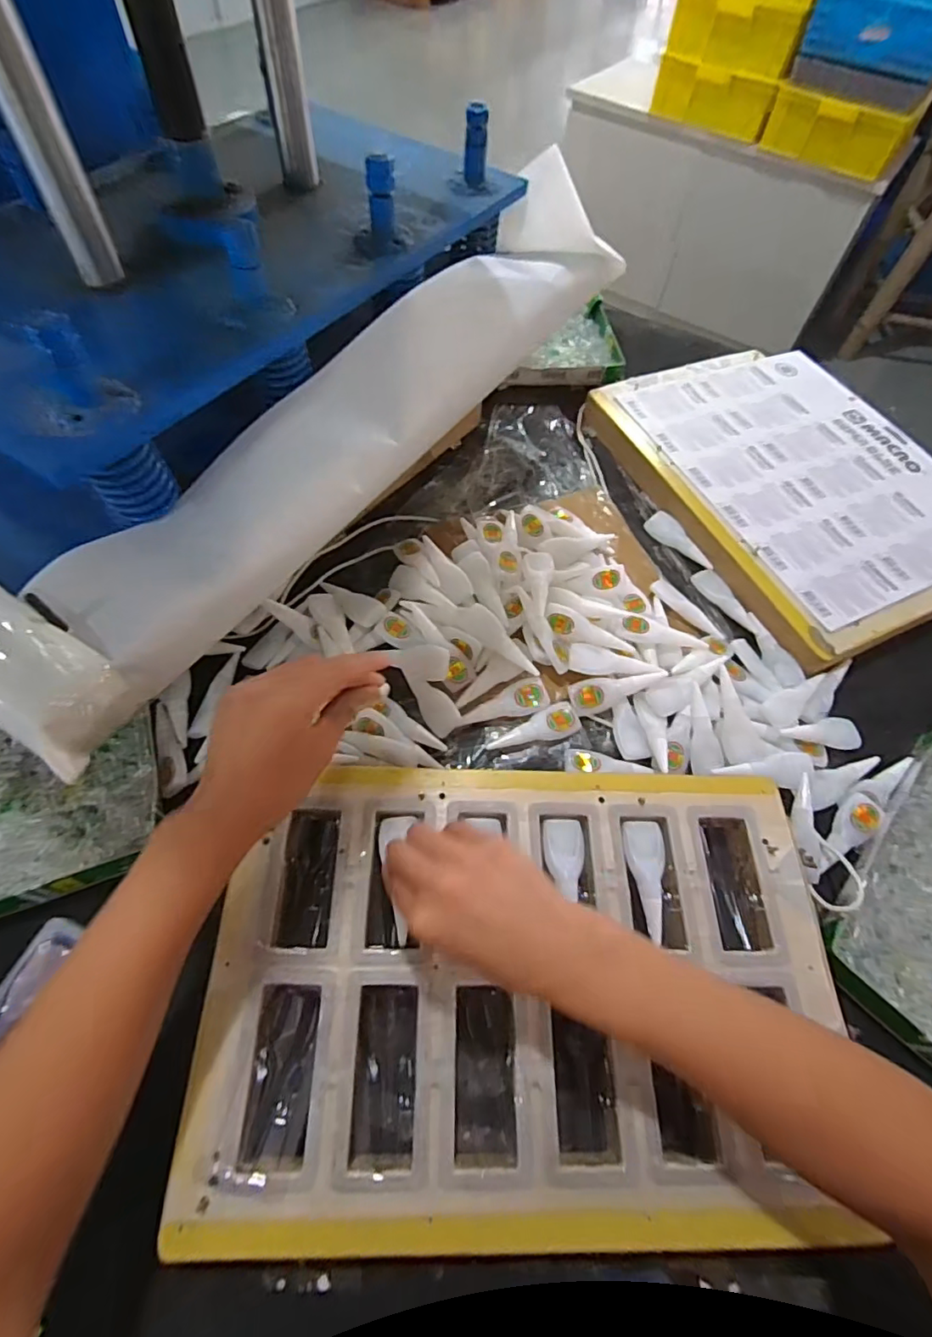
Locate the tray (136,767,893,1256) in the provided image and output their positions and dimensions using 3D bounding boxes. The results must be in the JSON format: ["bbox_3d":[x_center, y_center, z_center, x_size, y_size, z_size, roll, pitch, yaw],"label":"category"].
[{"bbox_3d":[0.041,0.210,0.387,0.407,0.041,0.271,1,60,-4],"label":"tray"}]

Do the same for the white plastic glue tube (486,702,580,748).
[{"bbox_3d":[0.060,0.052,0.488,0.084,0.006,0.029,-17,63,-14],"label":"white plastic glue tube"}]

